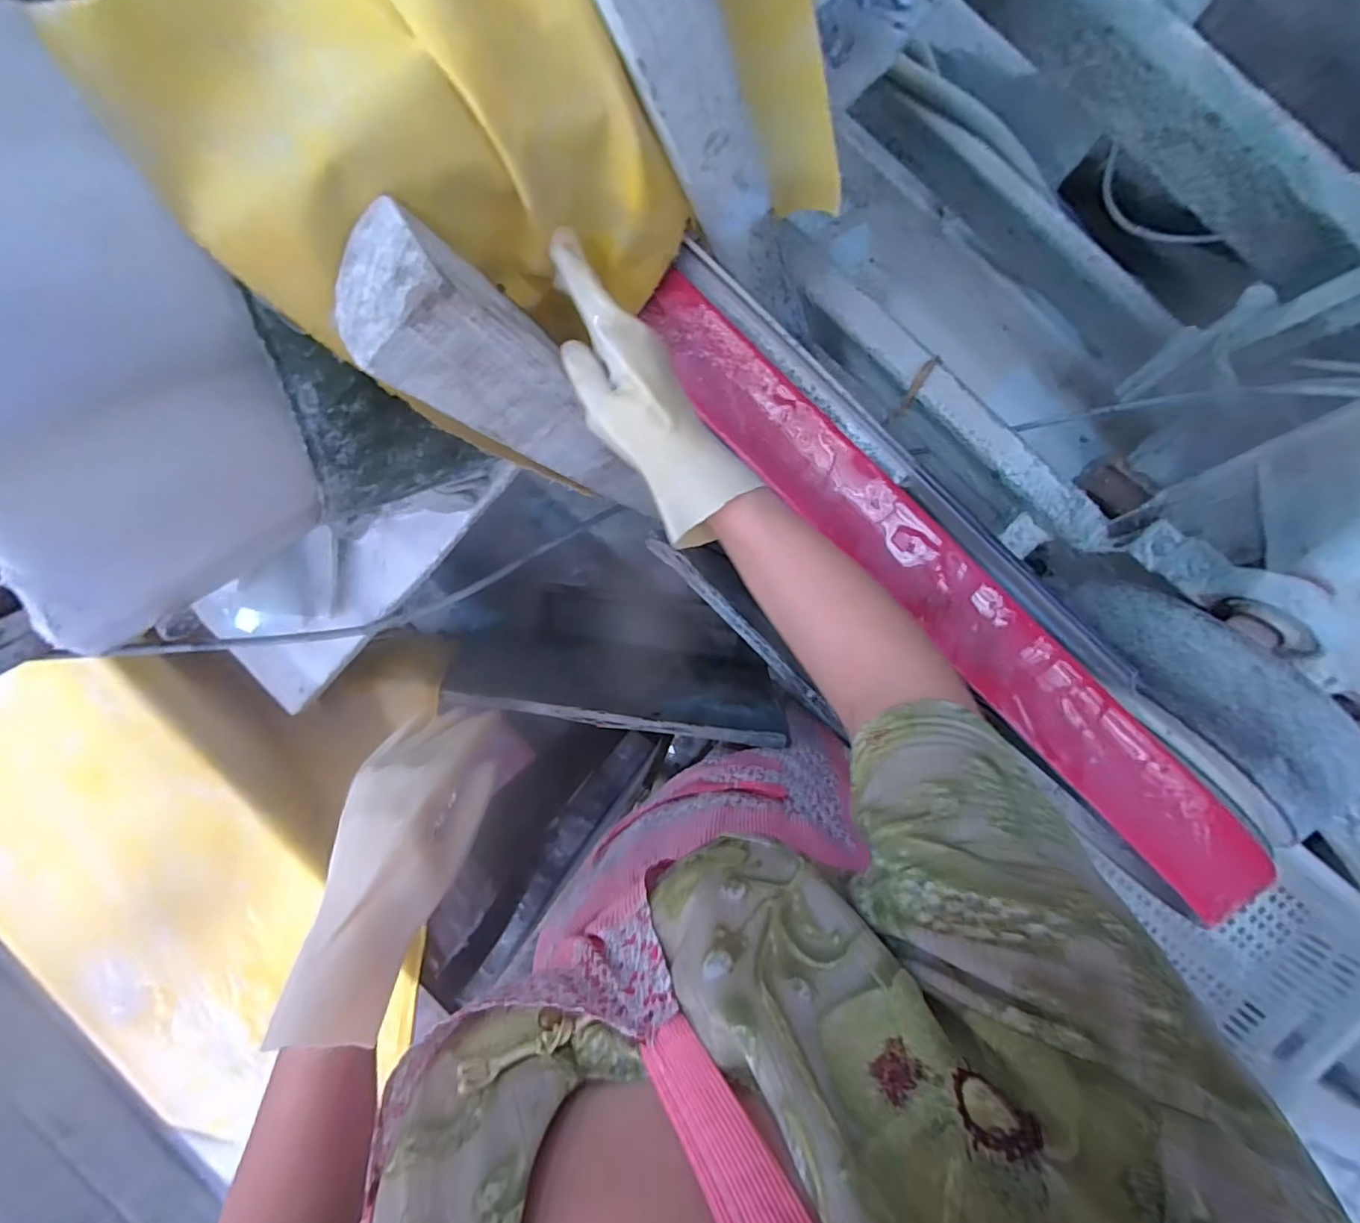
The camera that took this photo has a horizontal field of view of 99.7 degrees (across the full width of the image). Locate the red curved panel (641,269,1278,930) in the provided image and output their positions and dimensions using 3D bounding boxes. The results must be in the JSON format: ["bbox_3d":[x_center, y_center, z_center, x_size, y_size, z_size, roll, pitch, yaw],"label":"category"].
[{"bbox_3d":[0.212,-0.008,0.453,0.647,0.037,0.082,45,97,3],"label":"red curved panel"}]

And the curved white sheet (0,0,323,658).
[{"bbox_3d":[-0.285,-0.121,0.260,0.070,0.143,0.264,7,127,38],"label":"curved white sheet"}]

